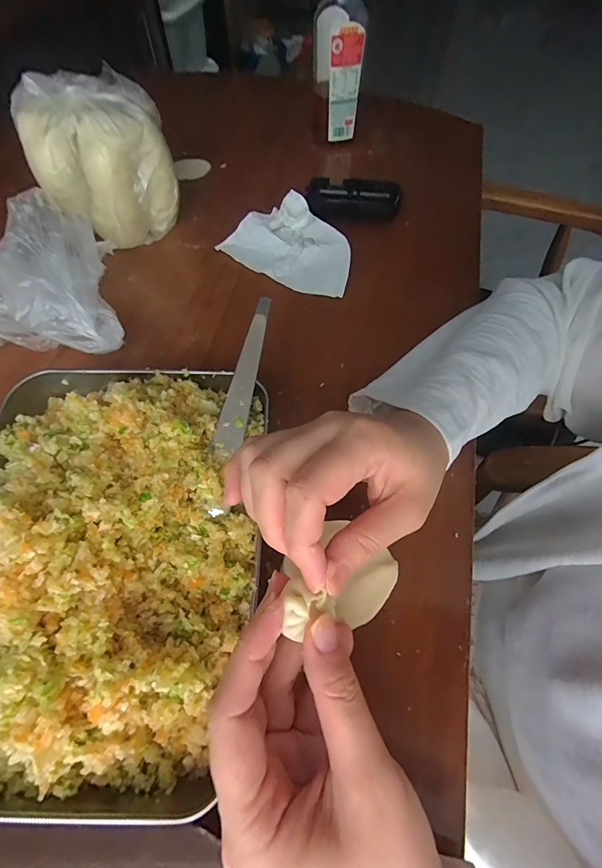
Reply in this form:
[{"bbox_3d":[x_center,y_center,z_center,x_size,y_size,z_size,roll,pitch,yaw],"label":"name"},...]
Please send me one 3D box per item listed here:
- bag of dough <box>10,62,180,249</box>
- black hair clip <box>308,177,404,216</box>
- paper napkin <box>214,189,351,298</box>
[{"bbox_3d":[-0.206,-0.285,0.408,0.138,0.122,0.107,-20,63,-11],"label":"bag of dough"},{"bbox_3d":[0.064,-0.287,0.467,0.110,0.032,0.035,11,61,7],"label":"black hair clip"},{"bbox_3d":[-0.004,-0.204,0.412,0.155,0.033,0.101,37,67,18],"label":"paper napkin"}]

